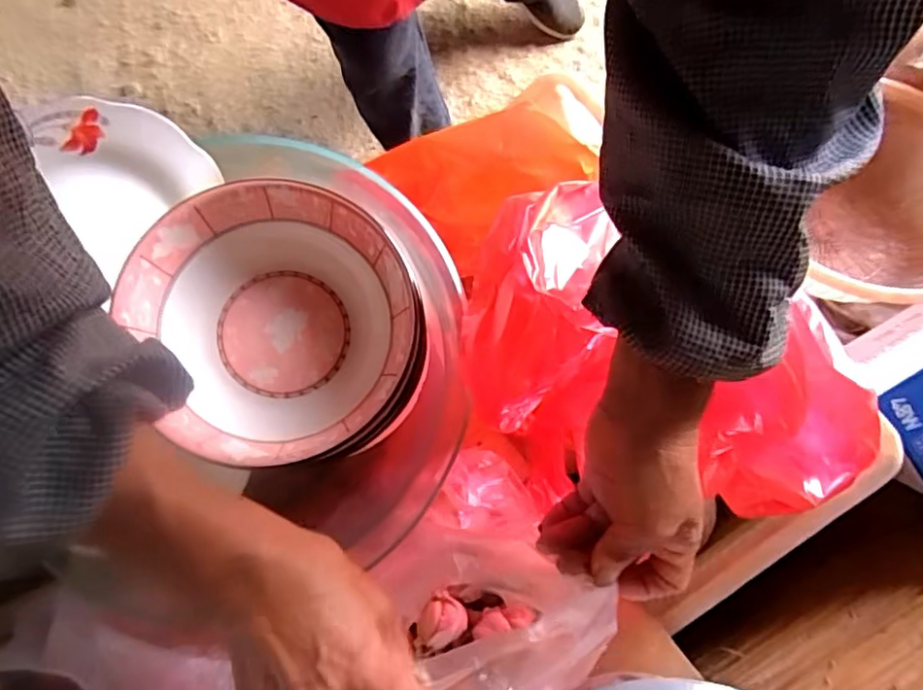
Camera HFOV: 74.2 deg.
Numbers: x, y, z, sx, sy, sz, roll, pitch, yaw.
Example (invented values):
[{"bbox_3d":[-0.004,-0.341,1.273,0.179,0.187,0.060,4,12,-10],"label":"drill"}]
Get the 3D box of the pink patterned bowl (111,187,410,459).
[{"bbox_3d":[-0.112,-0.014,0.384,0.156,0.061,0.165,0,78,-1],"label":"pink patterned bowl"}]

